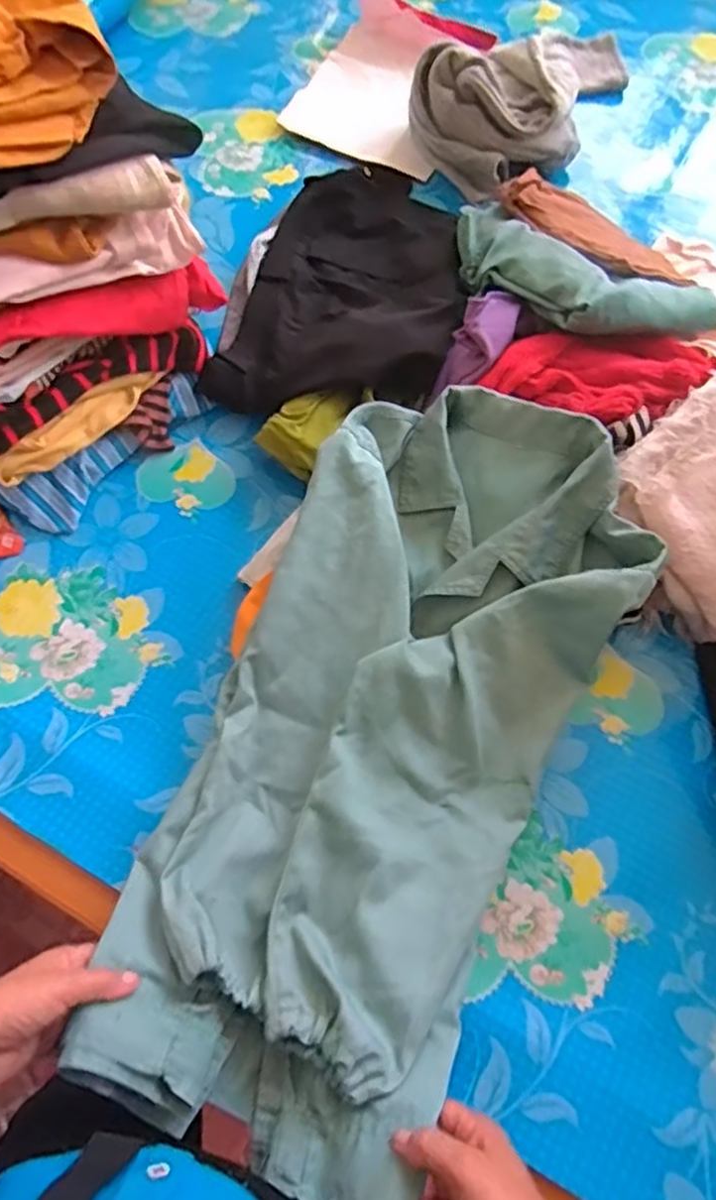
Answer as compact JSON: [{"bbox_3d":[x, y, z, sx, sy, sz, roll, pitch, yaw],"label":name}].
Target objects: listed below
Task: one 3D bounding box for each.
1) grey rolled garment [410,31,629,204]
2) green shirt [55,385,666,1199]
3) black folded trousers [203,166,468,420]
[{"bbox_3d":[0.258,-0.715,0.921,0.372,0.134,0.201,-37,73,-12],"label":"grey rolled garment"},{"bbox_3d":[0.030,0.103,0.584,0.297,0.090,0.655,21,72,8],"label":"green shirt"},{"bbox_3d":[0.004,-0.406,0.834,0.266,0.081,0.430,16,71,7],"label":"black folded trousers"}]

